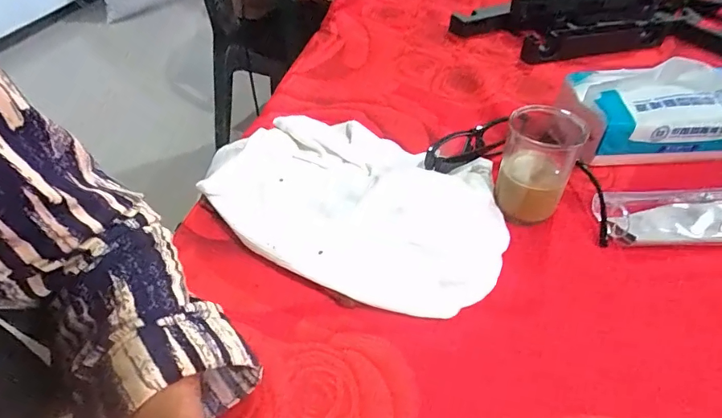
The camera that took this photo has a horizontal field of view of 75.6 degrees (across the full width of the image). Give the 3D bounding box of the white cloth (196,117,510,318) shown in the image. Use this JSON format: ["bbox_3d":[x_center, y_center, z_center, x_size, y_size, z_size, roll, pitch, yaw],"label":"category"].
[{"bbox_3d":[-0.005,-0.009,0.366,0.237,0.040,0.166,20,47,22],"label":"white cloth"}]

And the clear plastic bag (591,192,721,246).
[{"bbox_3d":[0.269,0.002,0.349,0.164,0.031,0.049,0,42,2],"label":"clear plastic bag"}]

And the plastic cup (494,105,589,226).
[{"bbox_3d":[0.134,-0.036,0.359,0.049,0.075,0.056,12,44,14],"label":"plastic cup"}]

